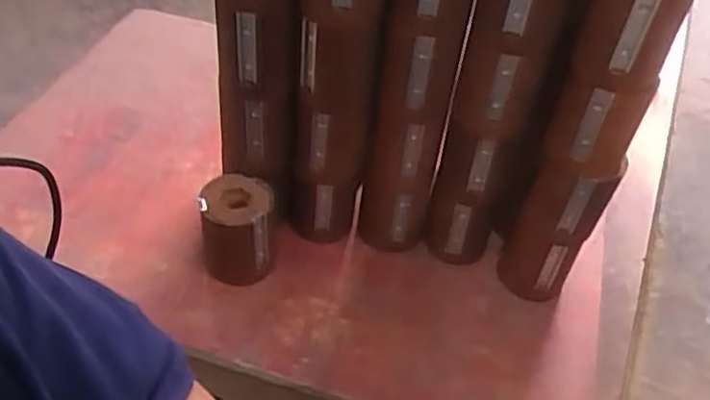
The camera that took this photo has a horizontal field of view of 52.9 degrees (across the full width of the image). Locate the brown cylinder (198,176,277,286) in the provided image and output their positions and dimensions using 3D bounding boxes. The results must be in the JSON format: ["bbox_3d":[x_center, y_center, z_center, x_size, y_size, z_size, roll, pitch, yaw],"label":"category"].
[{"bbox_3d":[-0.131,0.034,0.800,0.078,0.109,0.080,4,46,-4],"label":"brown cylinder"}]

